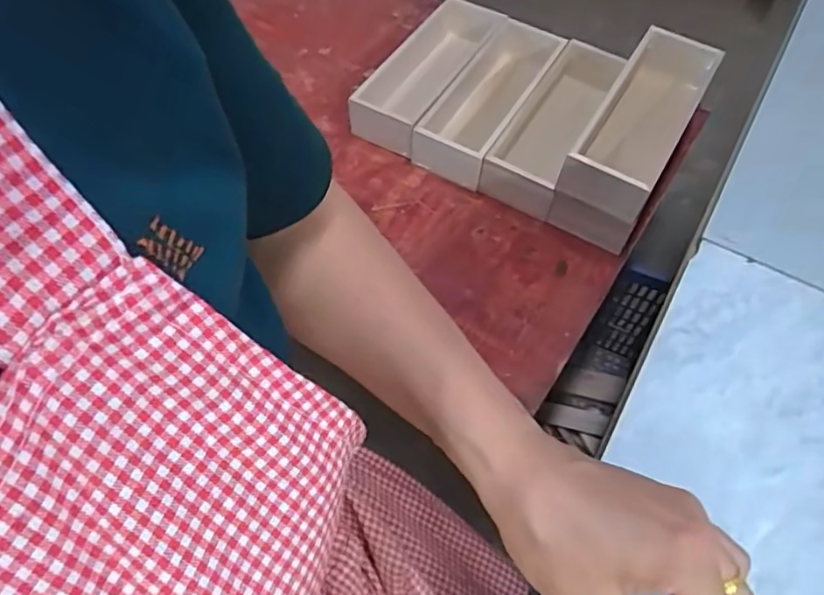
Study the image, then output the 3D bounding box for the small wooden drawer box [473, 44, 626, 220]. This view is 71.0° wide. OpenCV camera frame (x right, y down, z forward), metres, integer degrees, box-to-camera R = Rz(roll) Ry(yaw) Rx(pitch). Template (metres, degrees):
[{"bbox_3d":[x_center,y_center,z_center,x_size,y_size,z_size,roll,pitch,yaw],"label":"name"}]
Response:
[{"bbox_3d":[0.195,-0.242,0.808,0.098,0.069,0.285,25,62,13],"label":"small wooden drawer box"}]

